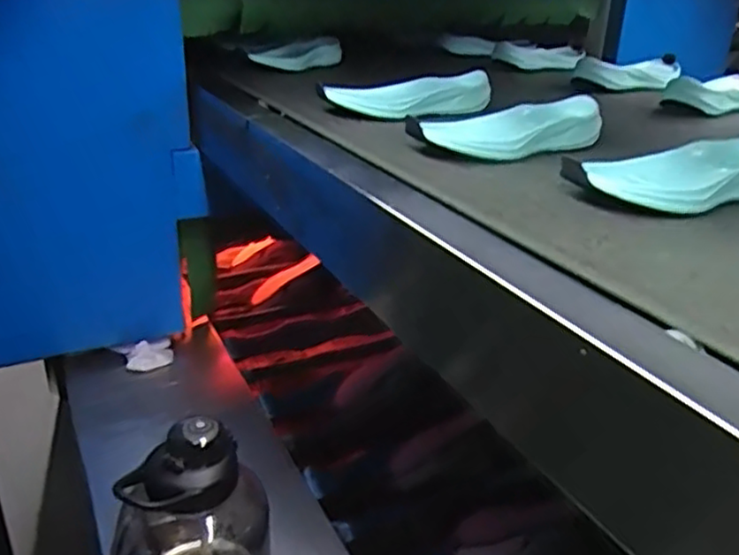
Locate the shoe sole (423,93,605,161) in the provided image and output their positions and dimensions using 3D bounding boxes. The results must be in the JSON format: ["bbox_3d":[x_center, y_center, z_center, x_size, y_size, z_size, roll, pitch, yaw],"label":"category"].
[{"bbox_3d":[0.142,-0.150,0.696,0.204,0.045,0.066,-9,27,-24],"label":"shoe sole"}]

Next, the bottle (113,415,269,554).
[{"bbox_3d":[-0.159,0.228,0.621,0.130,0.210,0.117,-5,25,-15],"label":"bottle"}]

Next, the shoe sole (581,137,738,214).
[{"bbox_3d":[0.262,-0.088,0.571,0.206,0.045,0.079,-10,27,-26],"label":"shoe sole"}]

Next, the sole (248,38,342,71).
[{"bbox_3d":[-0.120,-0.370,1.159,0.031,0.048,0.204,22,31,37],"label":"sole"}]

